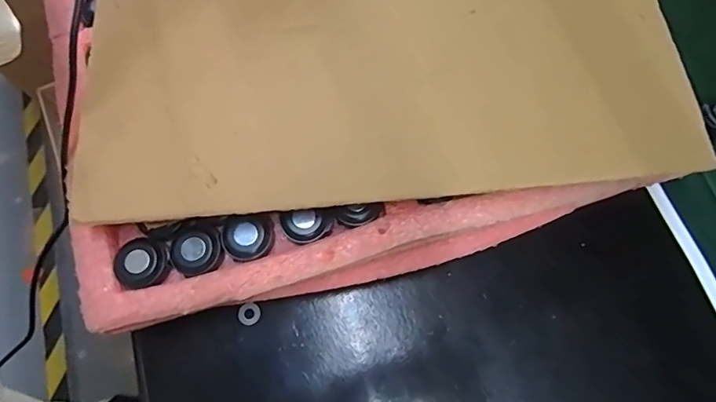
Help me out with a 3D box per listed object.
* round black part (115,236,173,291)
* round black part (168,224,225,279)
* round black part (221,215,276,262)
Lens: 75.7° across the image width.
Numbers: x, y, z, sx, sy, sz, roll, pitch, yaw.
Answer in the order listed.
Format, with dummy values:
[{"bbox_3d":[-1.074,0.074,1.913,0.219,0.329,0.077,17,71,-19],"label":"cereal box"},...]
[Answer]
[{"bbox_3d":[-0.124,0.036,0.266,0.029,0.010,0.028,0,71,1],"label":"round black part"},{"bbox_3d":[-0.094,0.028,0.269,0.029,0.008,0.030,0,71,1],"label":"round black part"},{"bbox_3d":[-0.064,0.022,0.270,0.029,0.012,0.026,-2,71,0],"label":"round black part"}]

